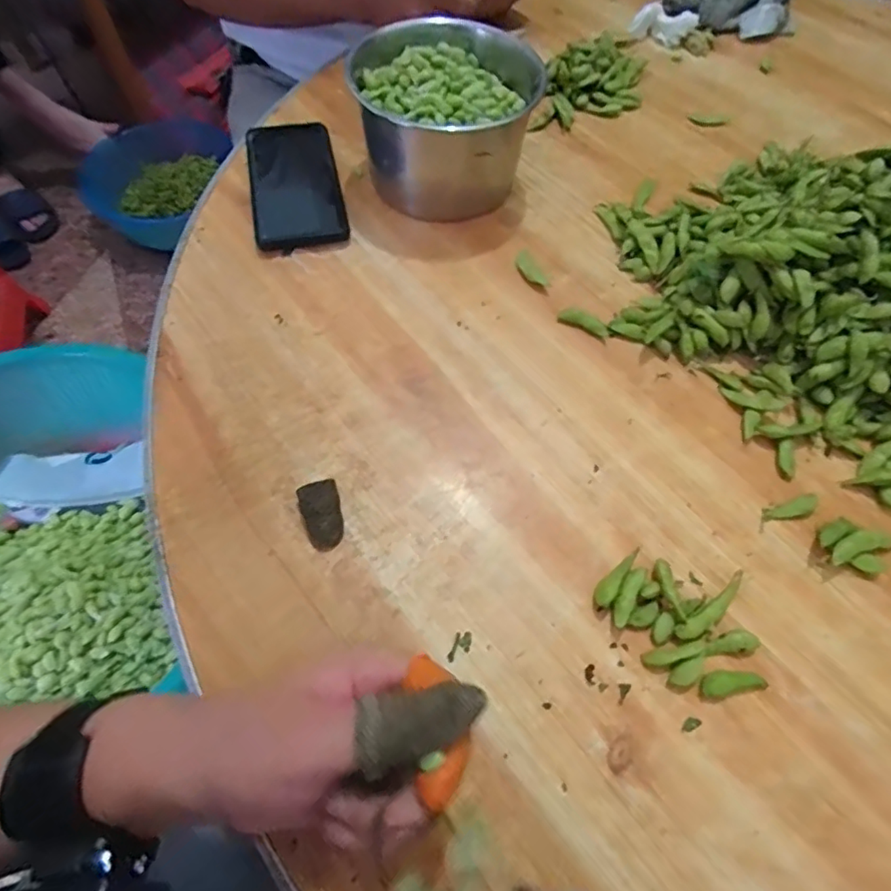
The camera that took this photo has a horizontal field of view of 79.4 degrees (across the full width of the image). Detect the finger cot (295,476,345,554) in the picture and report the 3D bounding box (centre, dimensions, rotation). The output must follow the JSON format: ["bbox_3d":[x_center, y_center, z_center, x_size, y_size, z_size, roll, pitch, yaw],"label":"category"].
[{"bbox_3d":[-0.076,0.043,0.328,0.024,0.012,0.039,-13,63,-10],"label":"finger cot"}]

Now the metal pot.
[{"bbox_3d":[0.001,-0.280,0.456,0.146,0.101,0.141,1,61,-2],"label":"metal pot"}]

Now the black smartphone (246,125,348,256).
[{"bbox_3d":[-0.133,-0.231,0.473,0.077,0.015,0.156,-11,62,-9],"label":"black smartphone"}]

